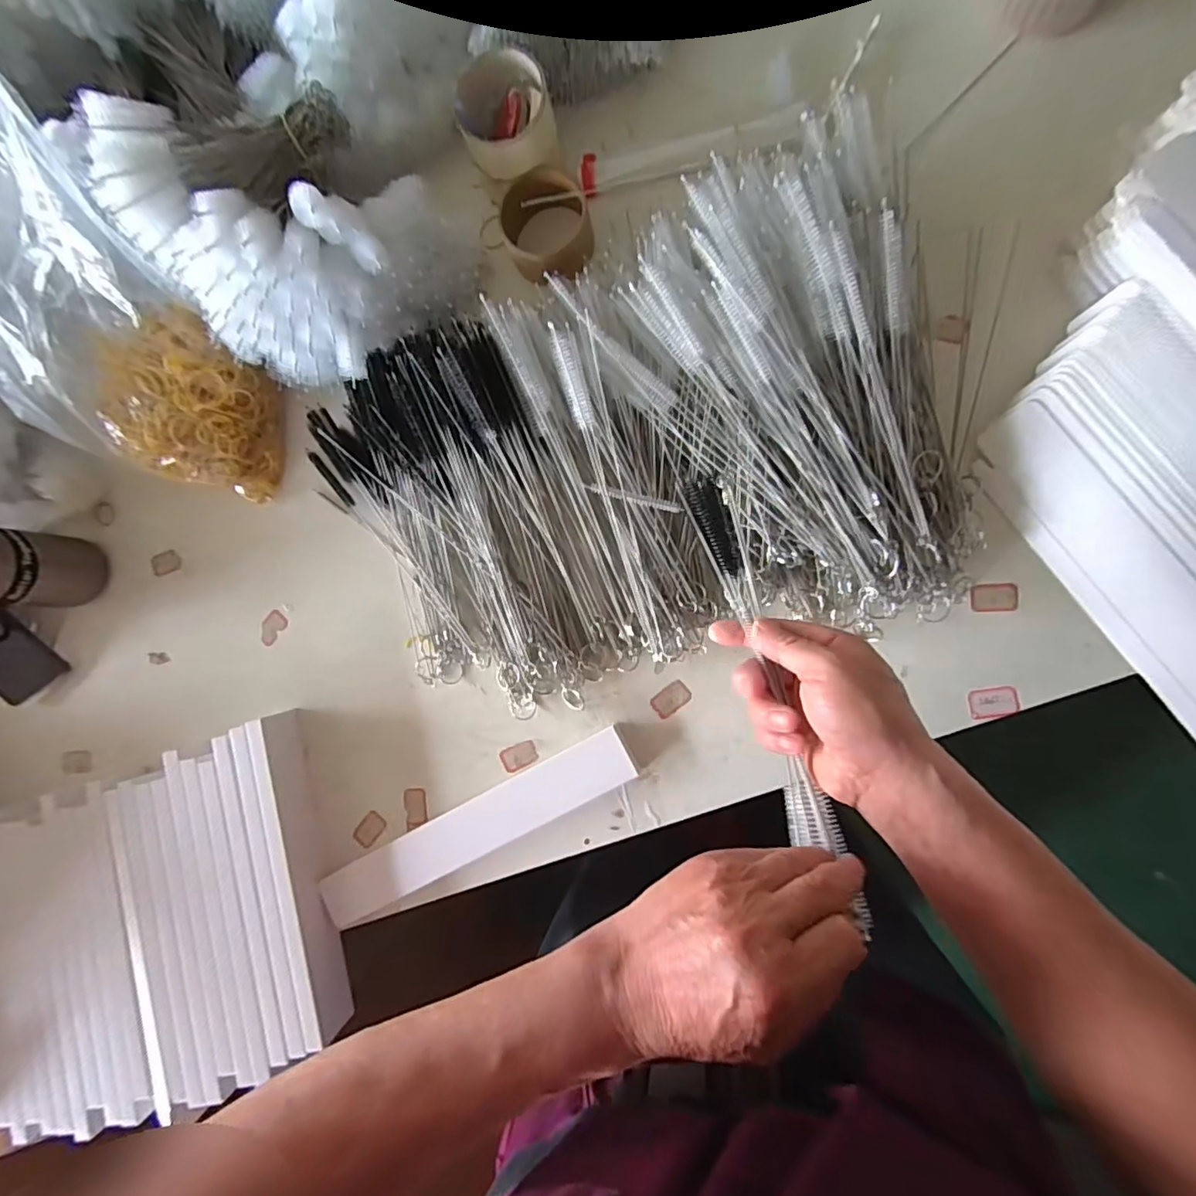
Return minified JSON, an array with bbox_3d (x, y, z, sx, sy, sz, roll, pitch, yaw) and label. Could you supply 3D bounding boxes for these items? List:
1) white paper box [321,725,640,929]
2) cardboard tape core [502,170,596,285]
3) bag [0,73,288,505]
[{"bbox_3d":[-0.117,0.221,0.537,0.332,0.018,0.050,-30,84,7],"label":"white paper box"},{"bbox_3d":[-0.046,-0.345,0.523,0.079,0.045,0.086,0,89,9],"label":"cardboard tape core"},{"bbox_3d":[-0.416,-0.233,0.485,0.169,0.245,0.223,21,92,9],"label":"bag"}]

